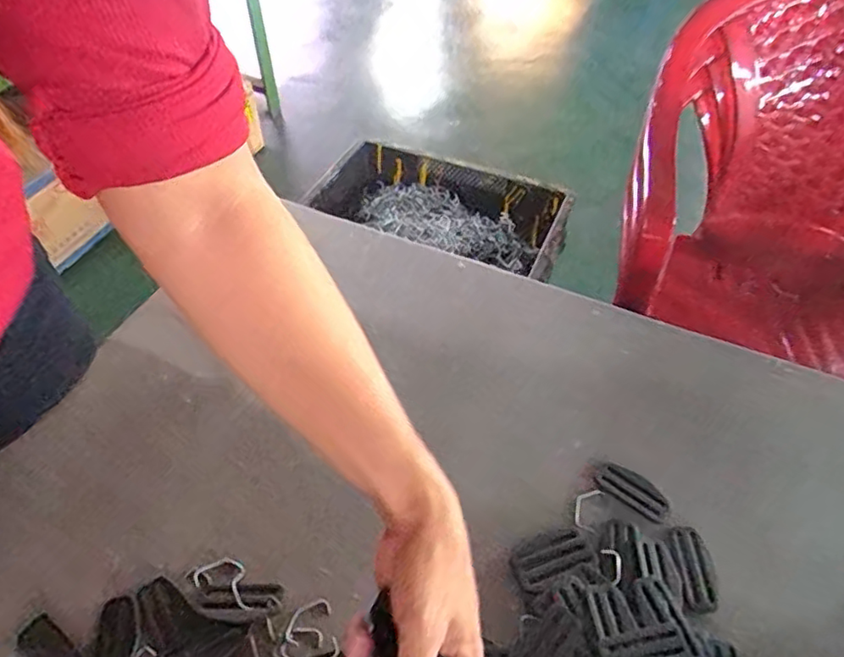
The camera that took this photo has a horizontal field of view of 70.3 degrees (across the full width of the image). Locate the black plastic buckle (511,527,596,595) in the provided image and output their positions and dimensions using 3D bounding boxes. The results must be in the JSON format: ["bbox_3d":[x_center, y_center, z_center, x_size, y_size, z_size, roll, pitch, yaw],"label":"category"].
[{"bbox_3d":[0.094,0.166,0.432,0.060,0.005,0.032,-19,35,-21],"label":"black plastic buckle"}]

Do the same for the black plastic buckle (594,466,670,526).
[{"bbox_3d":[0.166,0.129,0.471,0.058,0.006,0.026,29,56,22],"label":"black plastic buckle"}]

